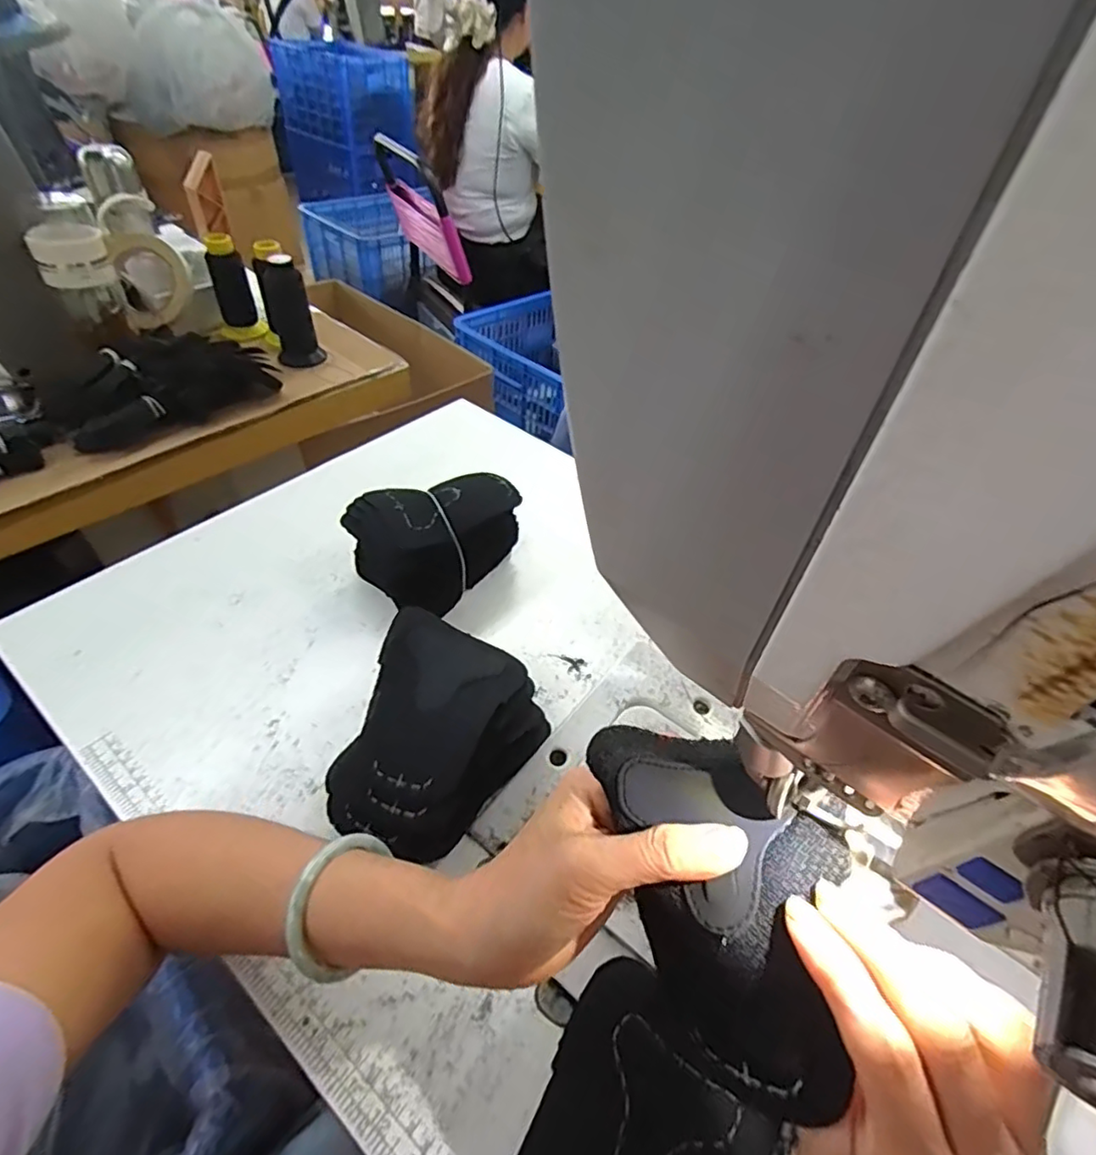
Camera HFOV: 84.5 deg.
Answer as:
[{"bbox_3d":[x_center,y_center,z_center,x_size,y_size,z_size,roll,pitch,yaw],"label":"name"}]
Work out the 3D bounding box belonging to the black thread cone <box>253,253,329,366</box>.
[{"bbox_3d":[-0.336,-0.348,0.786,0.061,0.129,0.070,-12,49,-18],"label":"black thread cone"}]

